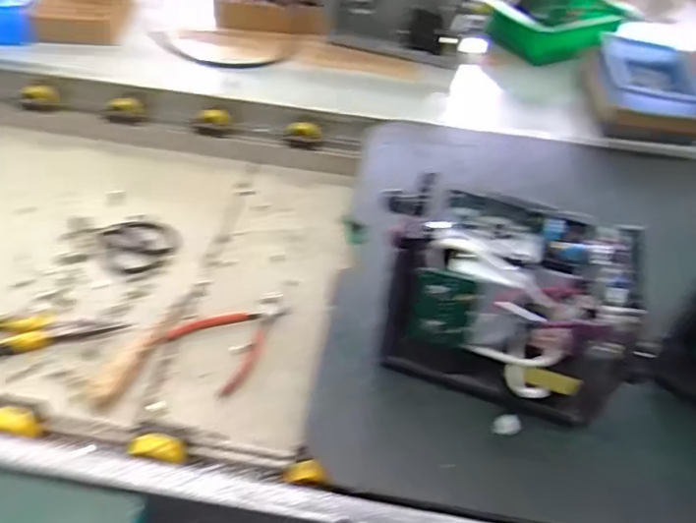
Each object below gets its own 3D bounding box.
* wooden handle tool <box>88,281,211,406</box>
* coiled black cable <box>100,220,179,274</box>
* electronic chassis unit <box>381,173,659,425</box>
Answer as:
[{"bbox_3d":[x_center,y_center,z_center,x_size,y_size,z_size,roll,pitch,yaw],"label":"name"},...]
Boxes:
[{"bbox_3d":[-0.229,0.083,0.676,0.034,0.020,0.200,19,46,12],"label":"wooden handle tool"},{"bbox_3d":[-0.283,-0.025,0.787,0.095,0.005,0.100,-19,50,-24],"label":"coiled black cable"},{"bbox_3d":[0.142,0.042,0.535,0.238,0.157,0.135,16,46,10],"label":"electronic chassis unit"}]

